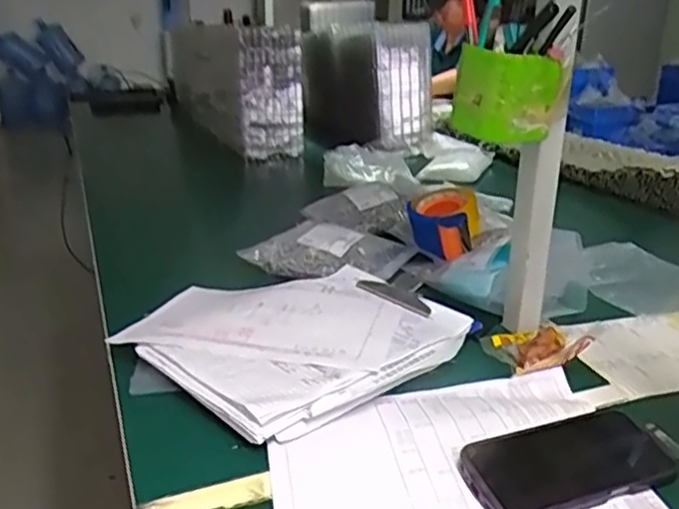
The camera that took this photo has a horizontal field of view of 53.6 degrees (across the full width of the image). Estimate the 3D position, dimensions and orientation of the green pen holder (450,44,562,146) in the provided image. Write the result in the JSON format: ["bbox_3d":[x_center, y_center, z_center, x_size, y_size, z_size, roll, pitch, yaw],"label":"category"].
[{"bbox_3d":[0.160,-0.151,0.645,0.084,0.080,0.066,-10,23,-19],"label":"green pen holder"}]

